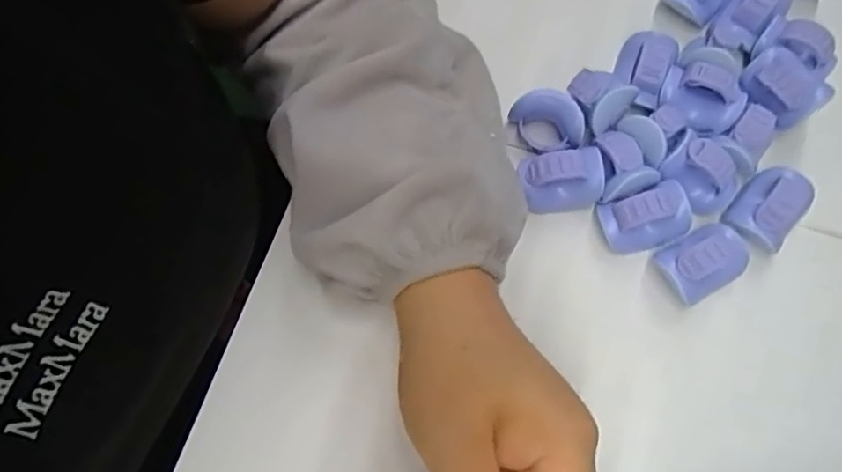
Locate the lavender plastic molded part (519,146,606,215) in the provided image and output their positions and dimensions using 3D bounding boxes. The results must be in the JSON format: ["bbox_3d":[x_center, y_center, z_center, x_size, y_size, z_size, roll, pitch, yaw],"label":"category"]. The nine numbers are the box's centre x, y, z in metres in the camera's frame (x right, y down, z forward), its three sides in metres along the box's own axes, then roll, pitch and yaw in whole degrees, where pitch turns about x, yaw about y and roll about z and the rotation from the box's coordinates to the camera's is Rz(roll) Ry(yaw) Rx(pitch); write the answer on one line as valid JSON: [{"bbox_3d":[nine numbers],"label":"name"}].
[{"bbox_3d":[0.070,-0.027,0.299,0.038,0.033,0.020,-4,72,-1],"label":"lavender plastic molded part"}]

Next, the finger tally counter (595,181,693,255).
[{"bbox_3d":[0.111,-0.008,0.290,0.041,0.031,0.024,-10,72,-3],"label":"finger tally counter"}]

